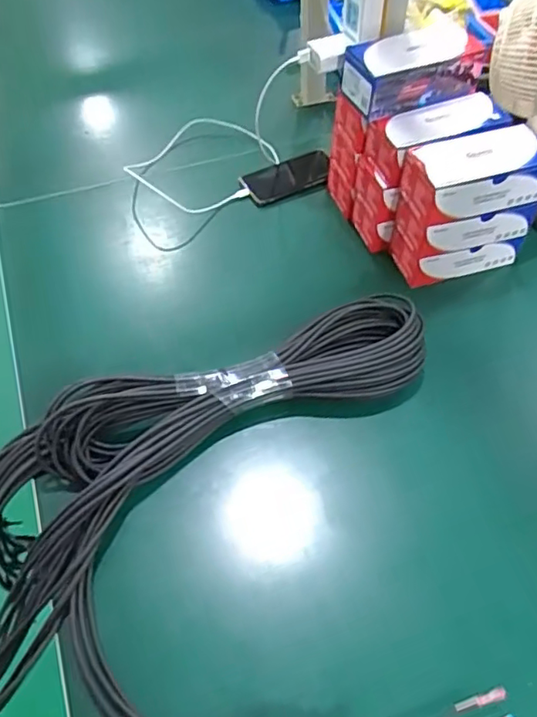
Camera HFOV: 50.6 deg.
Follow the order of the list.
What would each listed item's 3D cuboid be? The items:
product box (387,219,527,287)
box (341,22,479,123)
[{"bbox_3d":[0.273,-0.160,0.820,0.177,0.060,0.074,-11,55,-8],"label":"product box"},{"bbox_3d":[0.184,-0.379,0.745,0.161,0.072,0.082,-21,57,-14],"label":"box"}]

